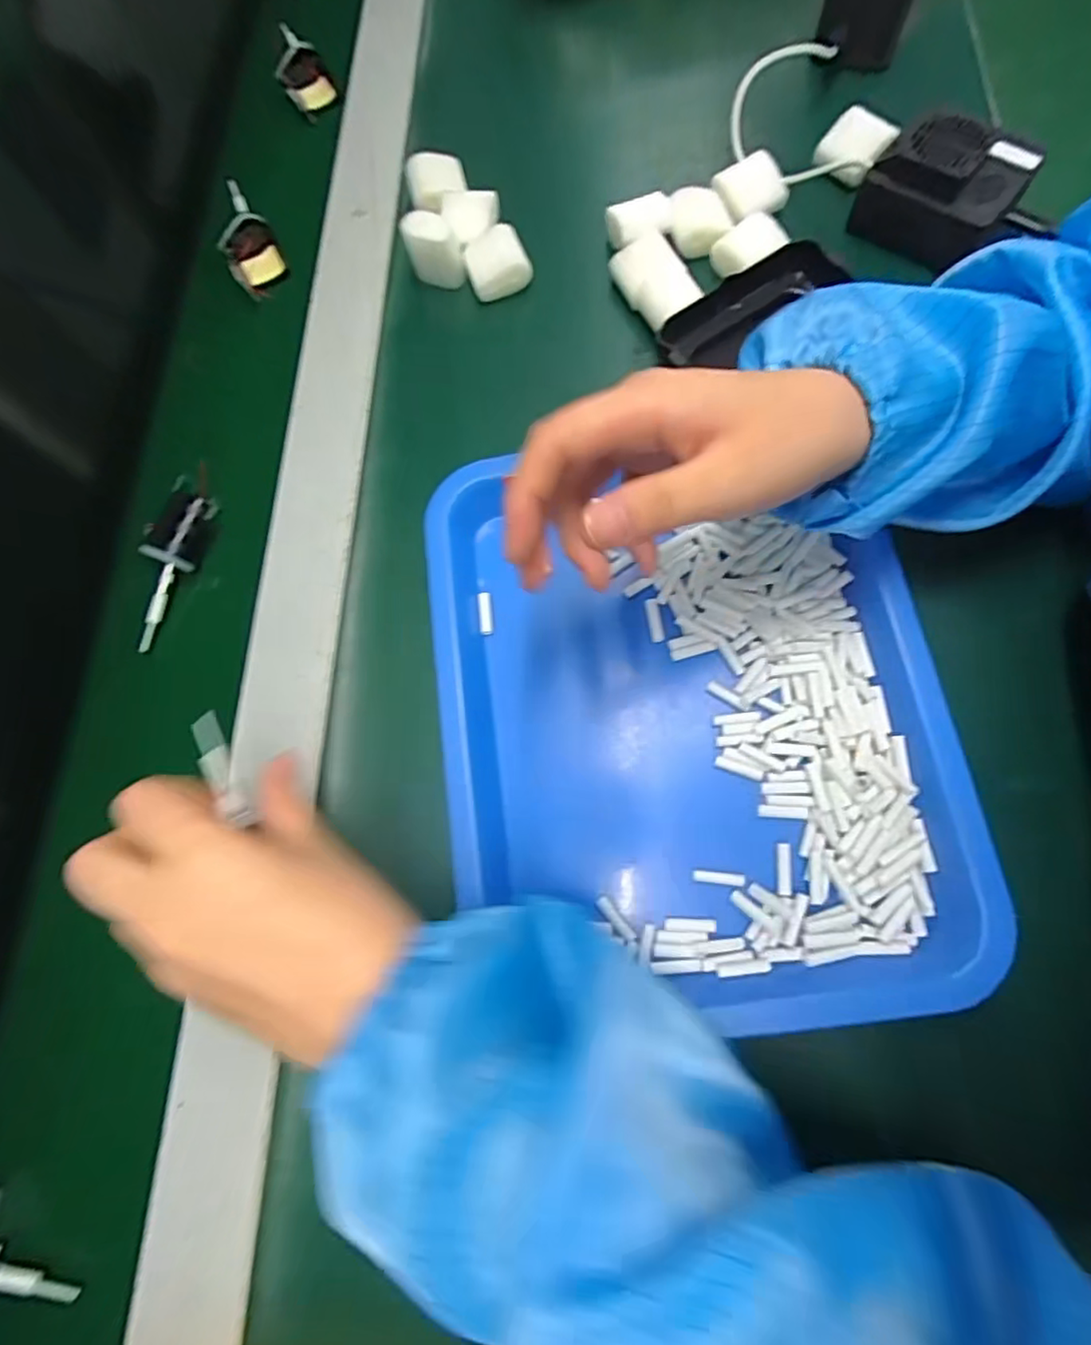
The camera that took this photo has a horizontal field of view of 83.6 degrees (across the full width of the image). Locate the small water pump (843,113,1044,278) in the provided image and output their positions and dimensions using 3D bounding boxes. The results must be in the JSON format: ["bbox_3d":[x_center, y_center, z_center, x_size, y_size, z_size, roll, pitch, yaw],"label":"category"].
[{"bbox_3d":[0.230,-0.281,0.350,0.087,0.042,0.064,24,78,14],"label":"small water pump"}]

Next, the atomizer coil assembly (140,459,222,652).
[{"bbox_3d":[-0.217,-0.067,0.351,0.027,0.018,0.107,20,92,8],"label":"atomizer coil assembly"}]

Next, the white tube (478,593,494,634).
[{"bbox_3d":[-0.032,-0.032,0.328,0.007,0.005,0.024,-7,73,3],"label":"white tube"}]

